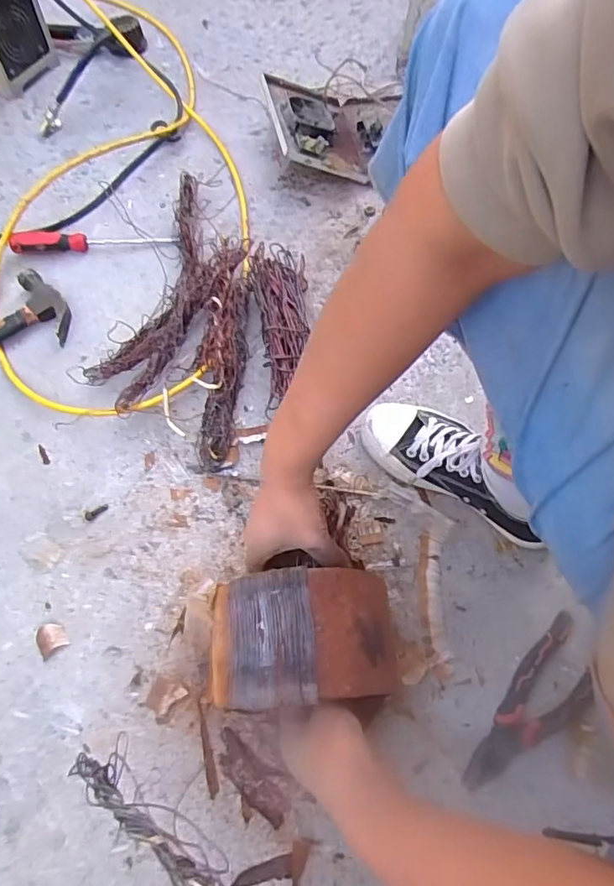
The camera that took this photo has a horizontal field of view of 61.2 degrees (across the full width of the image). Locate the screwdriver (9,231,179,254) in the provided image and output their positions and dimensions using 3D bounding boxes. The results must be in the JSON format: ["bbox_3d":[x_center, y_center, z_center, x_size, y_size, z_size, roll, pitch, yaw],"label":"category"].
[{"bbox_3d":[-0.319,-0.307,0.781,0.237,0.032,0.035,-8,64,-5],"label":"screwdriver"}]

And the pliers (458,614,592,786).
[{"bbox_3d":[0.225,0.263,0.515,0.192,0.023,0.069,-39,70,-18],"label":"pliers"}]

